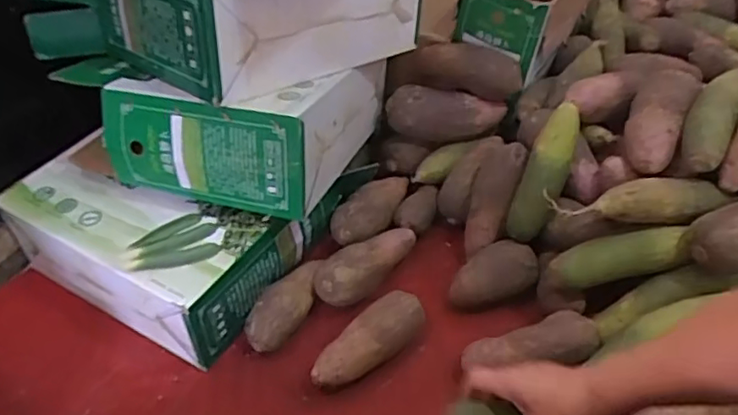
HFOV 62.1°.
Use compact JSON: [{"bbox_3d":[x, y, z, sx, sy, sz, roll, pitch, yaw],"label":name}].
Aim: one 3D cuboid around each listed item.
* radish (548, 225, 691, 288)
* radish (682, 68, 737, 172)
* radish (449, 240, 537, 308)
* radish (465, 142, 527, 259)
[{"bbox_3d":[0.303,0.057,0.751,0.169,0.045,0.045,-8,46,-4],"label":"radish"},{"bbox_3d":[0.434,-0.114,0.770,0.052,0.047,0.170,24,52,24],"label":"radish"},{"bbox_3d":[0.165,0.093,0.824,0.122,0.068,0.055,-12,46,-8],"label":"radish"},{"bbox_3d":[0.170,-0.012,0.853,0.063,0.060,0.167,21,93,20],"label":"radish"}]

